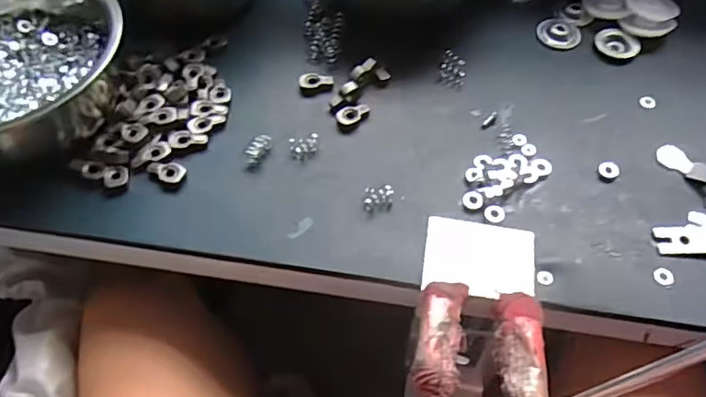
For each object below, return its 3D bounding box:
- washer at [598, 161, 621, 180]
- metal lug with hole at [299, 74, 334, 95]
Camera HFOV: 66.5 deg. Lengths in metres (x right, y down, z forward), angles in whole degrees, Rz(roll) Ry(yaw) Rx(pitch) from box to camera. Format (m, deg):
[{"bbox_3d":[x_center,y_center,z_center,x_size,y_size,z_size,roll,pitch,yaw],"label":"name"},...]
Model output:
[{"bbox_3d":[0.201,-0.022,0.422,0.017,0.005,0.015,-34,63,-21],"label":"washer"},{"bbox_3d":[-0.032,-0.101,0.468,0.029,0.008,0.017,-11,57,-8],"label":"metal lug with hole"}]

